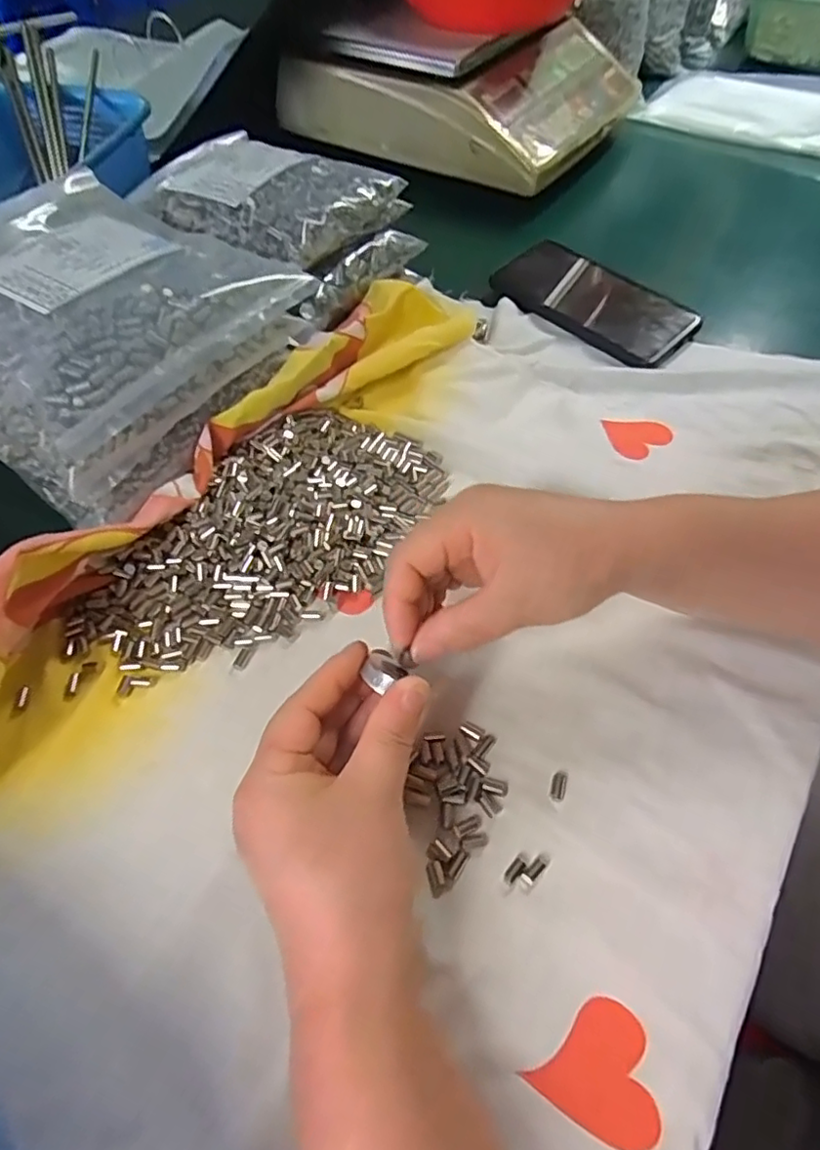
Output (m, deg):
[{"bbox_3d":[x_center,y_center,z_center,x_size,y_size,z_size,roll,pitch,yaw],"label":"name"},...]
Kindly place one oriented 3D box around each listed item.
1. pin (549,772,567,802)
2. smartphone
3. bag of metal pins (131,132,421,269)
[{"bbox_3d":[0.070,0.099,0.284,0.007,0.004,0.014,16,58,9],"label":"pin"},{"bbox_3d":[0.152,-0.227,0.496,0.086,0.011,0.160,-40,64,-22],"label":"smartphone"},{"bbox_3d":[-0.107,-0.281,0.451,0.165,0.039,0.138,21,59,14],"label":"bag of metal pins"}]

